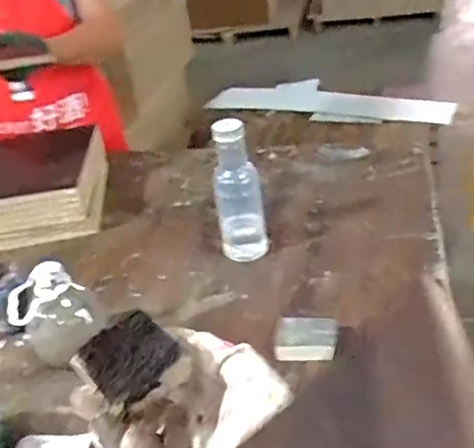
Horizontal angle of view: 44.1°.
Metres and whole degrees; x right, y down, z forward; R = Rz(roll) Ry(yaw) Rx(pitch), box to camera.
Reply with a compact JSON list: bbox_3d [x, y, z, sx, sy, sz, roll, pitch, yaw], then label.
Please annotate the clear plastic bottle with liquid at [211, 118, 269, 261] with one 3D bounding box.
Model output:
[{"bbox_3d":[0.002,-0.046,0.863,0.067,0.213,0.075,-9,32,-2],"label":"clear plastic bottle with liquid"}]

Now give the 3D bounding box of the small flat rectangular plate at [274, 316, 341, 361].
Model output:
[{"bbox_3d":[0.083,0.136,0.699,0.072,0.028,0.047,2,33,15],"label":"small flat rectangular plate"}]

